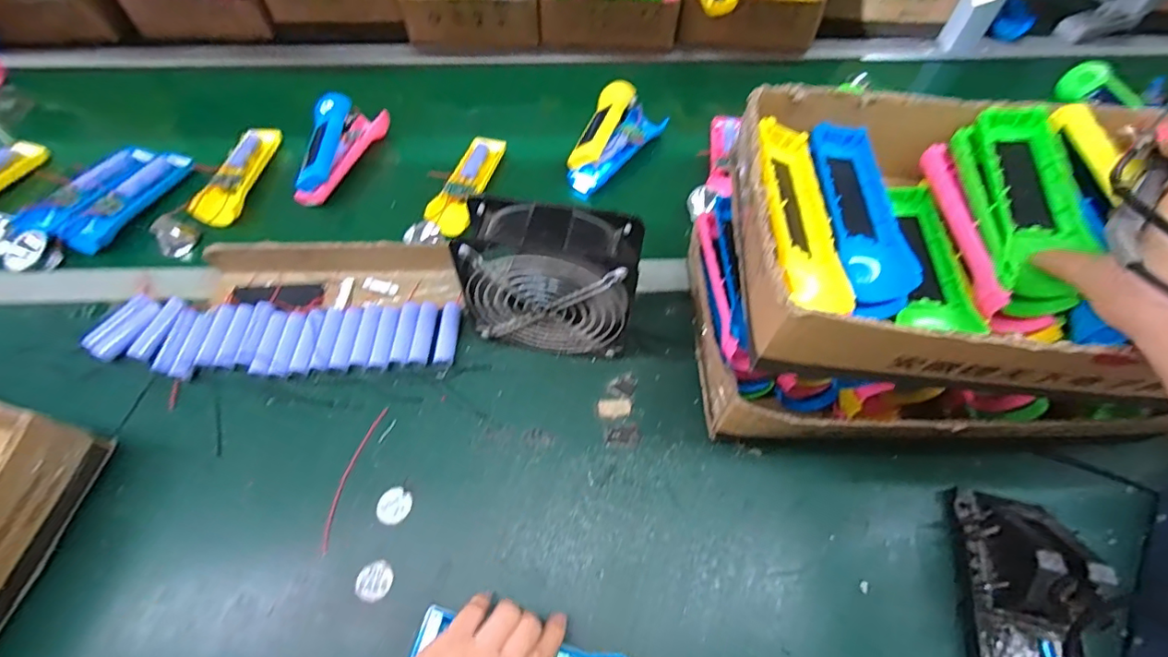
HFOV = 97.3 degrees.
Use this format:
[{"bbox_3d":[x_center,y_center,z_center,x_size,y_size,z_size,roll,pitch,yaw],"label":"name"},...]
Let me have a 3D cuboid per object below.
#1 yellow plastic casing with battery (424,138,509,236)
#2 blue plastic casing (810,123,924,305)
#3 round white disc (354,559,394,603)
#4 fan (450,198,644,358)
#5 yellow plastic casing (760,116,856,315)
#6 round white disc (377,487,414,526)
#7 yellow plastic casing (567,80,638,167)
[{"bbox_3d":[-0.141,-0.181,0.627,0.042,0.025,0.169,13,60,8],"label":"yellow plastic casing with battery"},{"bbox_3d":[0.202,-0.089,0.383,0.053,0.027,0.153,5,59,3],"label":"blue plastic casing"},{"bbox_3d":[-0.165,0.199,0.404,0.028,0.004,0.027,0,59,0],"label":"round white disc"},{"bbox_3d":[-0.029,-0.038,0.460,0.143,0.150,0.063,8,59,5],"label":"fan"},{"bbox_3d":[0.145,-0.083,0.349,0.030,0.047,0.154,-18,53,31],"label":"yellow plastic casing"},{"bbox_3d":[-0.161,0.150,0.434,0.027,0.004,0.030,17,60,10],"label":"round white disc"},{"bbox_3d":[0.025,-0.262,0.662,0.041,0.029,0.155,17,60,10],"label":"yellow plastic casing"}]

